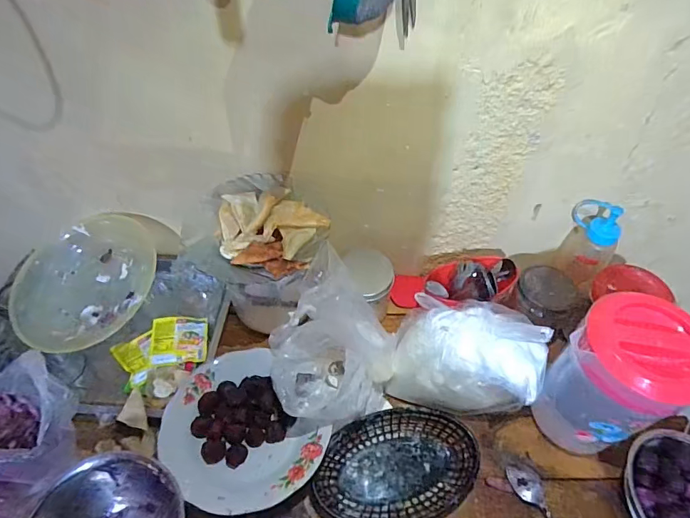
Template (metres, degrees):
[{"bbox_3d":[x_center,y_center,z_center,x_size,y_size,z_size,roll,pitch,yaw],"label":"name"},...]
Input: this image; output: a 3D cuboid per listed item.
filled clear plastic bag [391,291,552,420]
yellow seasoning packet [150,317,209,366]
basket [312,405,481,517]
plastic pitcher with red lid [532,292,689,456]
[{"bbox_3d":[0.173,0.124,0.598,0.193,0.150,0.126,13,51,8],"label":"filled clear plastic bag"},{"bbox_3d":[-0.267,0.131,0.700,0.084,0.018,0.080,-5,50,-6],"label":"yellow seasoning packet"},{"bbox_3d":[0.070,0.275,0.576,0.217,0.037,0.137,-16,52,-15],"label":"basket"},{"bbox_3d":[0.318,0.149,0.525,0.108,0.205,0.118,1,50,-1],"label":"plastic pitcher with red lid"}]

